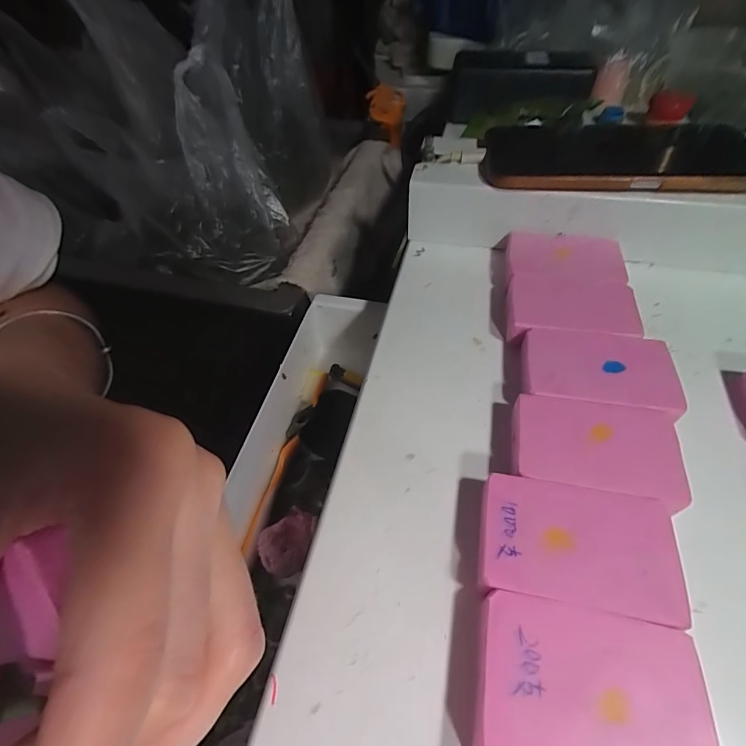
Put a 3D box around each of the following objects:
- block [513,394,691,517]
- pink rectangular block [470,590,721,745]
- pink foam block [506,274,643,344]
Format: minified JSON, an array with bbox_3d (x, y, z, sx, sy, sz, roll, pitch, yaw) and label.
[{"bbox_3d":[0.098,0.037,0.188,0.068,0.022,0.044,9,52,9],"label":"block"},{"bbox_3d":[0.068,0.108,0.135,0.069,0.023,0.053,9,52,9],"label":"pink rectangular block"},{"bbox_3d":[0.114,-0.035,0.240,0.071,0.018,0.047,5,52,6],"label":"pink foam block"}]

